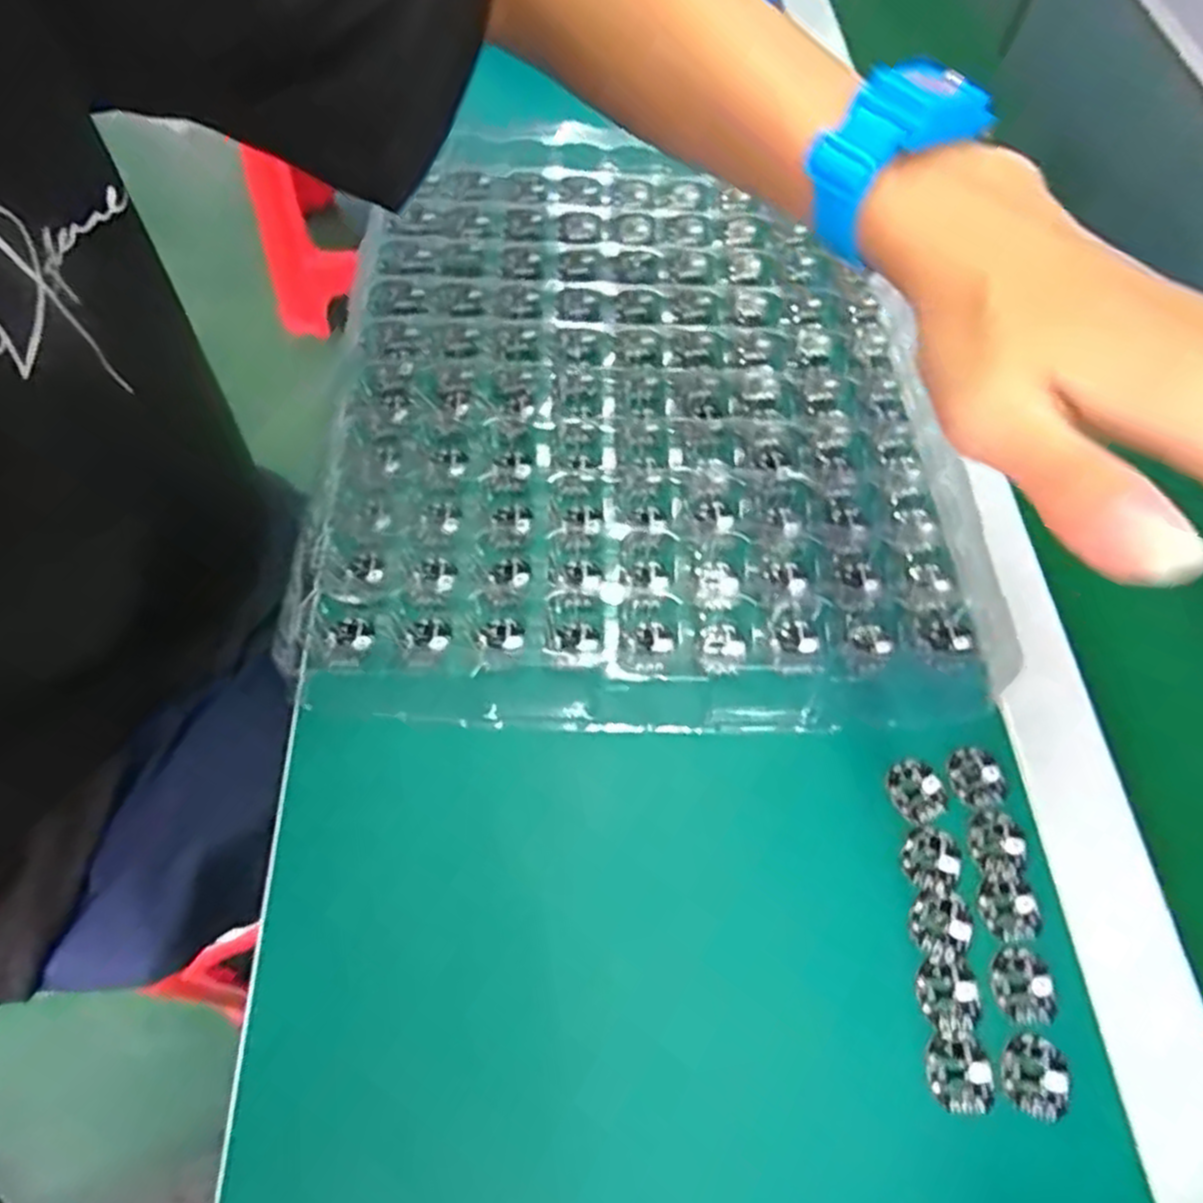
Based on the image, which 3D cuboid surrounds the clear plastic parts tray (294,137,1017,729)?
[{"bbox_3d":[0.027,-0.103,0.373,0.310,0.020,0.342,3,63,-2],"label":"clear plastic parts tray"}]

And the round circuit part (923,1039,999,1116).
[{"bbox_3d":[0.123,0.161,0.248,0.022,0.004,0.021,7,63,0],"label":"round circuit part"}]

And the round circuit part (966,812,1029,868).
[{"bbox_3d":[0.155,0.093,0.286,0.023,0.004,0.019,-20,65,-15],"label":"round circuit part"}]

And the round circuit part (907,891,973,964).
[{"bbox_3d":[0.126,0.120,0.272,0.024,0.004,0.020,-39,72,-20],"label":"round circuit part"}]

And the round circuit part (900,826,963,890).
[{"bbox_3d":[0.127,0.098,0.283,0.023,0.004,0.020,-14,63,-12],"label":"round circuit part"}]

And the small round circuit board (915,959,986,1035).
[{"bbox_3d":[0.124,0.140,0.260,0.022,0.004,0.022,1,63,-3],"label":"small round circuit board"}]

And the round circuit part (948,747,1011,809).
[{"bbox_3d":[0.154,0.071,0.297,0.025,0.004,0.023,-15,65,-10],"label":"round circuit part"}]

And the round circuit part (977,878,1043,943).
[{"bbox_3d":[0.153,0.115,0.274,0.022,0.004,0.022,1,63,-3],"label":"round circuit part"}]

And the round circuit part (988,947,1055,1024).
[{"bbox_3d":[0.152,0.137,0.262,0.022,0.004,0.024,-2,64,-5],"label":"round circuit part"}]

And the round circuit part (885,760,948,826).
[{"bbox_3d":[0.127,0.076,0.295,0.023,0.004,0.024,1,63,-3],"label":"round circuit part"}]

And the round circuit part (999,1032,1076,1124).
[{"bbox_3d":[0.149,0.162,0.249,0.024,0.004,0.024,34,66,13],"label":"round circuit part"}]

